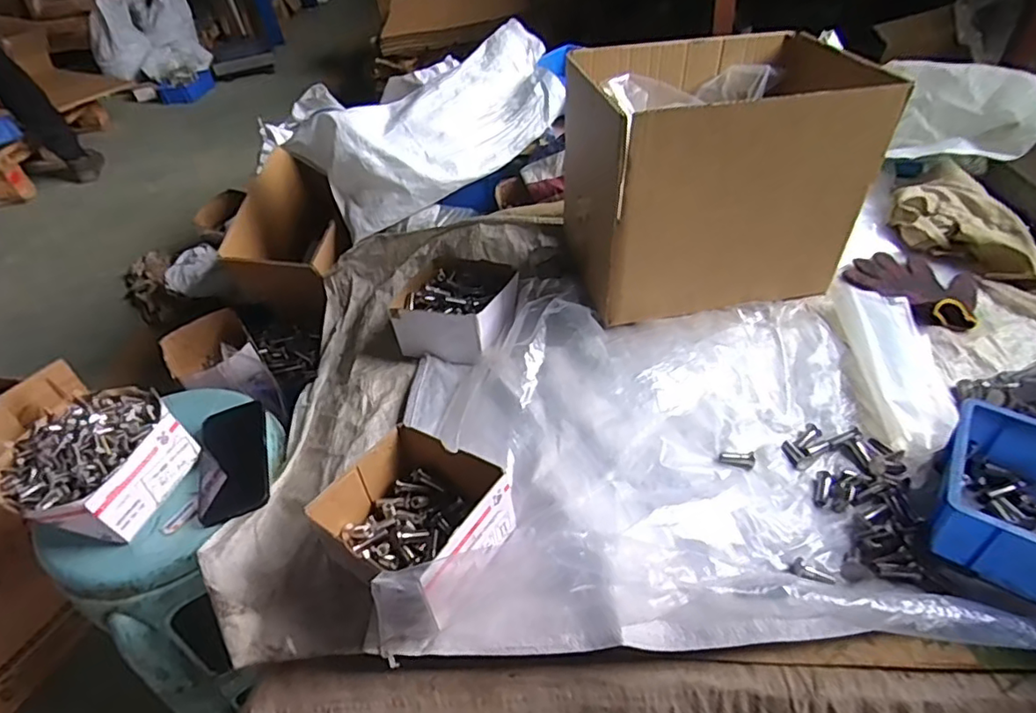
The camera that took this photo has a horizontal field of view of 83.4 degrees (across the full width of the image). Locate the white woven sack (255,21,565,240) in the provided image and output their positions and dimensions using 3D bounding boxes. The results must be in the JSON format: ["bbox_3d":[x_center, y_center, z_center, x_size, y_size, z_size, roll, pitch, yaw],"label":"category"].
[{"bbox_3d":[-0.155,-0.401,1.021,0.485,0.211,0.207,-26,46,-18],"label":"white woven sack"}]

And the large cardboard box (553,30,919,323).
[{"bbox_3d":[0.235,-0.239,0.753,0.319,0.268,0.273,-9,43,-1],"label":"large cardboard box"}]

